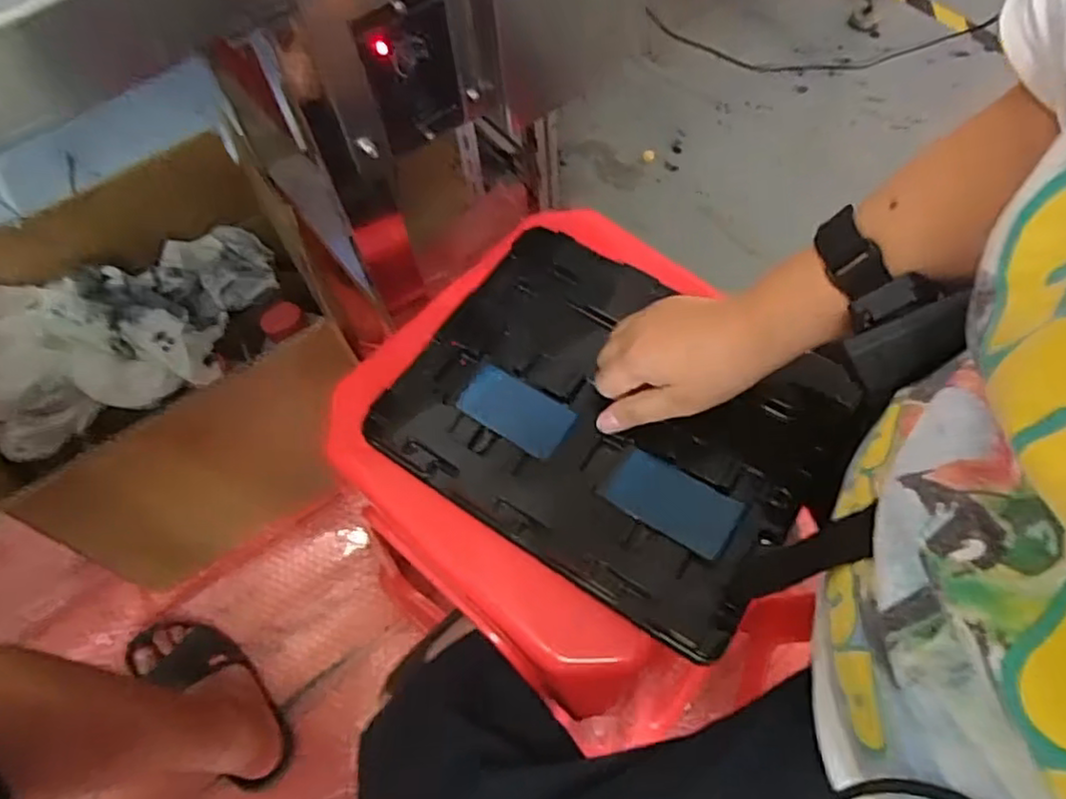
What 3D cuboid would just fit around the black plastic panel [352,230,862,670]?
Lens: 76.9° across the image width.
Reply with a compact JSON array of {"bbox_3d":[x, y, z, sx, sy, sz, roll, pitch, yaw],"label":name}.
[{"bbox_3d":[0.051,0.005,0.467,0.278,0.015,0.219,31,68,18],"label":"black plastic panel"}]

